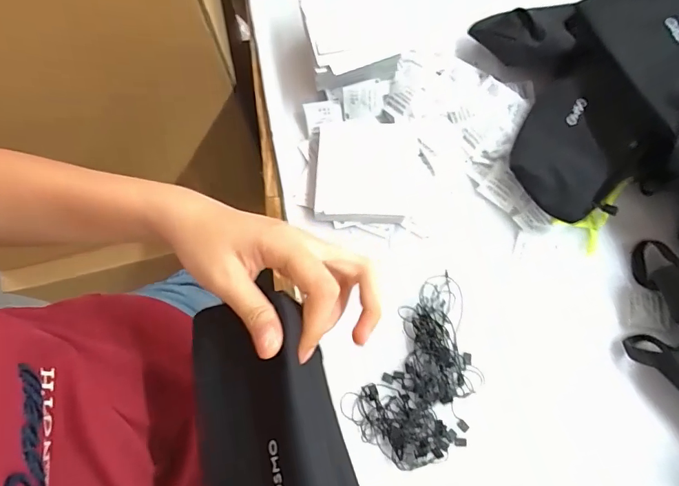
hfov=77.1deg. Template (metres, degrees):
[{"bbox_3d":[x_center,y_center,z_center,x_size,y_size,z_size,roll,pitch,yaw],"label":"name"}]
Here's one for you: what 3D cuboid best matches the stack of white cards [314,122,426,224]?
[{"bbox_3d":[0.032,-0.076,0.442,0.109,0.018,0.116,3,73,3],"label":"stack of white cards"}]

